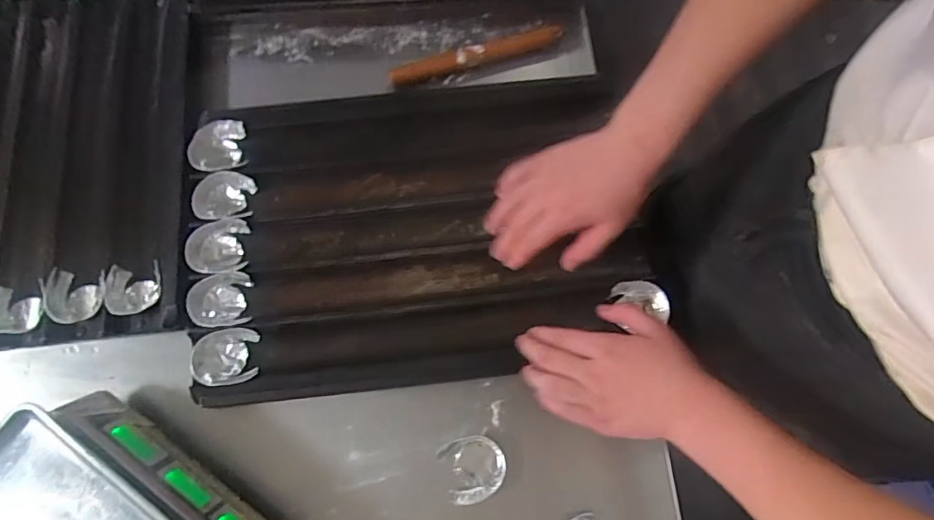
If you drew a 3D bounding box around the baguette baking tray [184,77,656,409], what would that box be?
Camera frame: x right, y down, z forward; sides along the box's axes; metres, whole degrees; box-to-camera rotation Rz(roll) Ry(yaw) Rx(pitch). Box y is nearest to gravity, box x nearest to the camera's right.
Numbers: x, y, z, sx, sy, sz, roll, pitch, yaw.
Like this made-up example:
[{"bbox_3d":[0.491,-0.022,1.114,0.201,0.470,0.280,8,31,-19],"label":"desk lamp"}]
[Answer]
[{"bbox_3d":[-0.066,-0.039,0.687,0.582,0.034,0.393,-7,76,-2],"label":"baguette baking tray"}]

